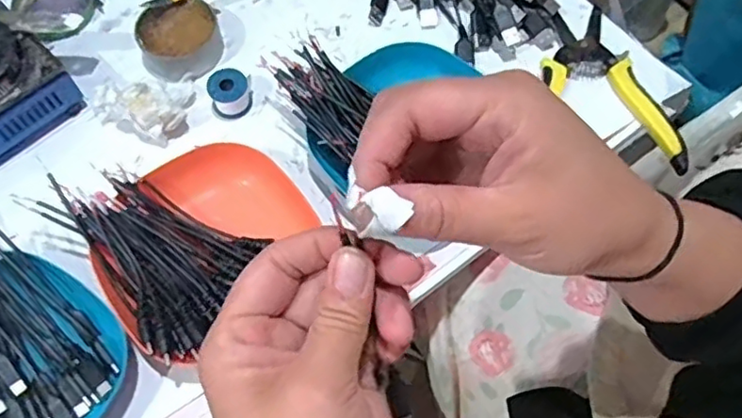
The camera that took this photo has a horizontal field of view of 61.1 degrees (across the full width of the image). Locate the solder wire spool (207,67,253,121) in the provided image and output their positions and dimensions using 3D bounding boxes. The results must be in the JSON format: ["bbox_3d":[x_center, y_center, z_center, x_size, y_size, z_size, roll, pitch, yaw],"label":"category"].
[{"bbox_3d":[-0.109,-0.089,0.485,0.031,0.031,0.026,-15,67,-8],"label":"solder wire spool"}]

